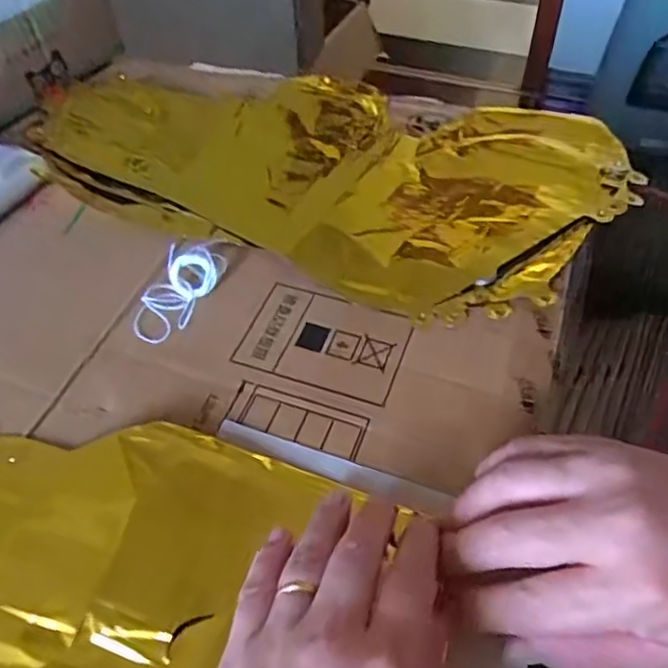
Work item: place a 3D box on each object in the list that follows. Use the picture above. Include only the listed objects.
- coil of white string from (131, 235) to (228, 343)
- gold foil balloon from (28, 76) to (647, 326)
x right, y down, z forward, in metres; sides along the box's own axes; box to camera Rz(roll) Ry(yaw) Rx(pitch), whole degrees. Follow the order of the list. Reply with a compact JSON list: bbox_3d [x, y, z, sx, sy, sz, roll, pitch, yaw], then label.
[{"bbox_3d":[-0.091,-0.030,0.369,0.033,0.019,0.079,18,53,17],"label":"coil of white string"},{"bbox_3d":[-0.016,-0.130,0.452,0.421,0.018,0.227,16,53,16],"label":"gold foil balloon"}]

